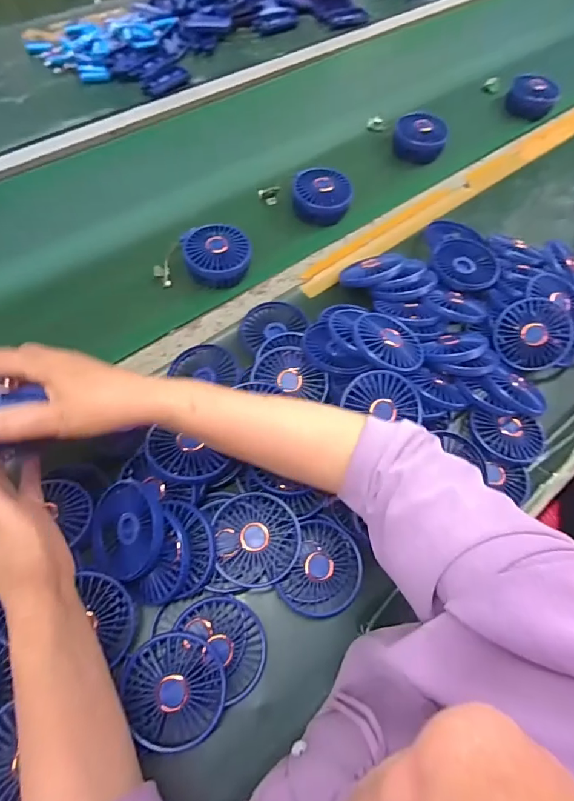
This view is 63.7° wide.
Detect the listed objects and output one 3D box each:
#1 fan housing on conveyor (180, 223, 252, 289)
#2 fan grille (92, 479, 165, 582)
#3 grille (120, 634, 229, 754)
[{"bbox_3d":[-0.095,-0.200,0.633,0.087,0.036,0.090,1,61,-2],"label":"fan housing on conveyor"},{"bbox_3d":[-0.150,0.120,0.437,0.088,0.014,0.090,-19,71,29],"label":"fan grille"},{"bbox_3d":[-0.097,0.249,0.399,0.086,0.026,0.085,-6,62,-6],"label":"grille"}]

